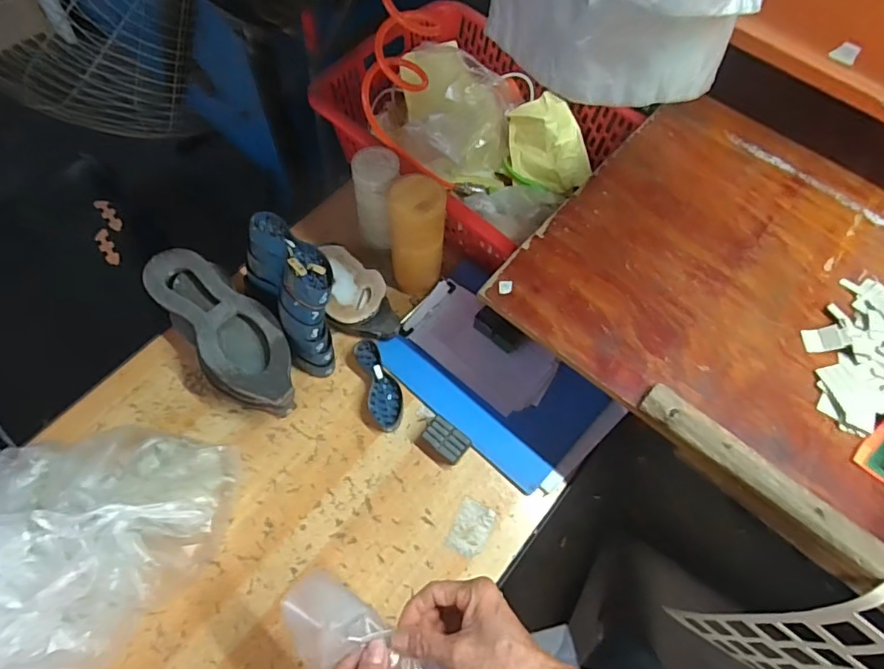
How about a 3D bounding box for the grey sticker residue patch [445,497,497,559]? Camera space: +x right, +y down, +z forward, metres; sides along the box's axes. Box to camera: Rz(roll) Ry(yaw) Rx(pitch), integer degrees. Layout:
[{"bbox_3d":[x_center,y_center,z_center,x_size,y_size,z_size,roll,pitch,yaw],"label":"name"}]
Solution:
[{"bbox_3d":[0.040,0.259,0.713,0.047,0.004,0.068,24,66,9],"label":"grey sticker residue patch"}]

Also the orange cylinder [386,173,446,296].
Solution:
[{"bbox_3d":[-0.034,-0.142,0.780,0.081,0.194,0.070,-3,64,-4],"label":"orange cylinder"}]

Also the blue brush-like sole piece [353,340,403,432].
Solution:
[{"bbox_3d":[-0.090,0.072,0.778,0.049,0.029,0.133,-15,66,-9],"label":"blue brush-like sole piece"}]

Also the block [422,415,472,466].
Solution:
[{"bbox_3d":[0.006,0.149,0.745,0.061,0.034,0.044,35,68,14],"label":"block"}]

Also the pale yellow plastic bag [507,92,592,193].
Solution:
[{"bbox_3d":[0.176,-0.317,0.900,0.122,0.153,0.046,-19,20,17],"label":"pale yellow plastic bag"}]

